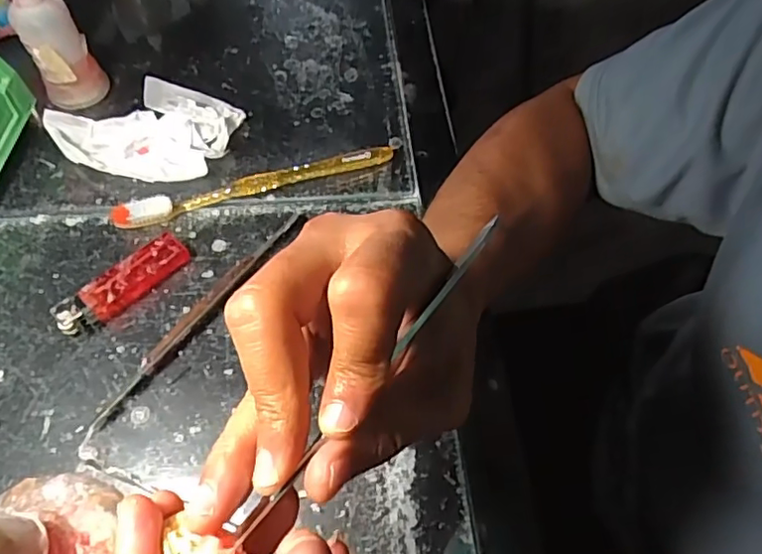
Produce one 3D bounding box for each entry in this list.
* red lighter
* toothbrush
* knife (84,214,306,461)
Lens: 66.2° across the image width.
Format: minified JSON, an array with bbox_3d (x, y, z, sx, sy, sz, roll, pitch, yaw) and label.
[{"bbox_3d":[-0.154,0.005,0.352,0.023,0.014,0.081,38,64,19],"label":"red lighter"},{"bbox_3d":[-0.081,-0.063,0.394,0.187,0.021,0.010,-17,61,-13],"label":"toothbrush"},{"bbox_3d":[-0.106,0.021,0.345,0.011,0.012,0.185,31,62,16],"label":"knife"}]

